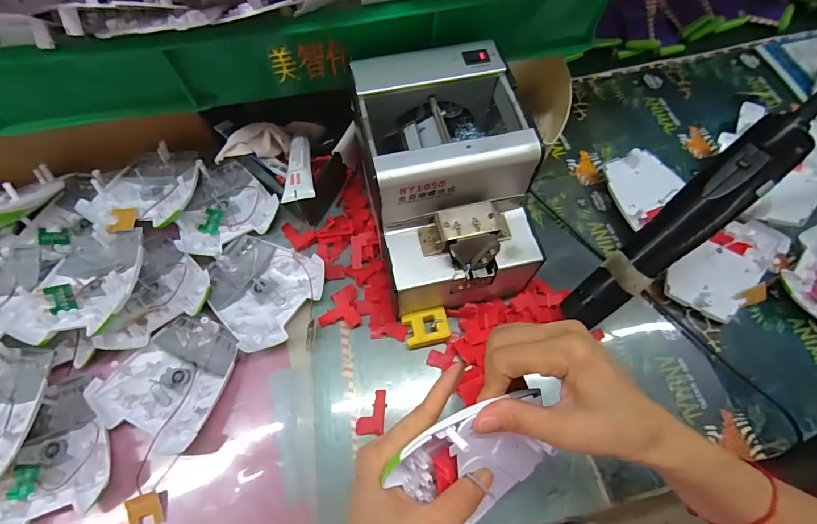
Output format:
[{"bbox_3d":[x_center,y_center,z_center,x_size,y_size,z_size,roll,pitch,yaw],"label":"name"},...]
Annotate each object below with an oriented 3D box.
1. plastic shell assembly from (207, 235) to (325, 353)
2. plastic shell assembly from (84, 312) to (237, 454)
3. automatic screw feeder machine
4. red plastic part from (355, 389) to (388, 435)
[{"bbox_3d":[-0.141,0.024,0.392,0.103,0.023,0.097,0,66,-1],"label":"plastic shell assembly"},{"bbox_3d":[-0.199,0.103,0.360,0.092,0.026,0.109,36,70,14],"label":"plastic shell assembly"},{"bbox_3d":[0.030,-0.063,0.364,0.122,0.143,0.173,-13,67,-6],"label":"automatic screw feeder machine"},{"bbox_3d":[-0.031,0.128,0.356,0.023,0.005,0.037,9,66,3],"label":"red plastic part"}]

